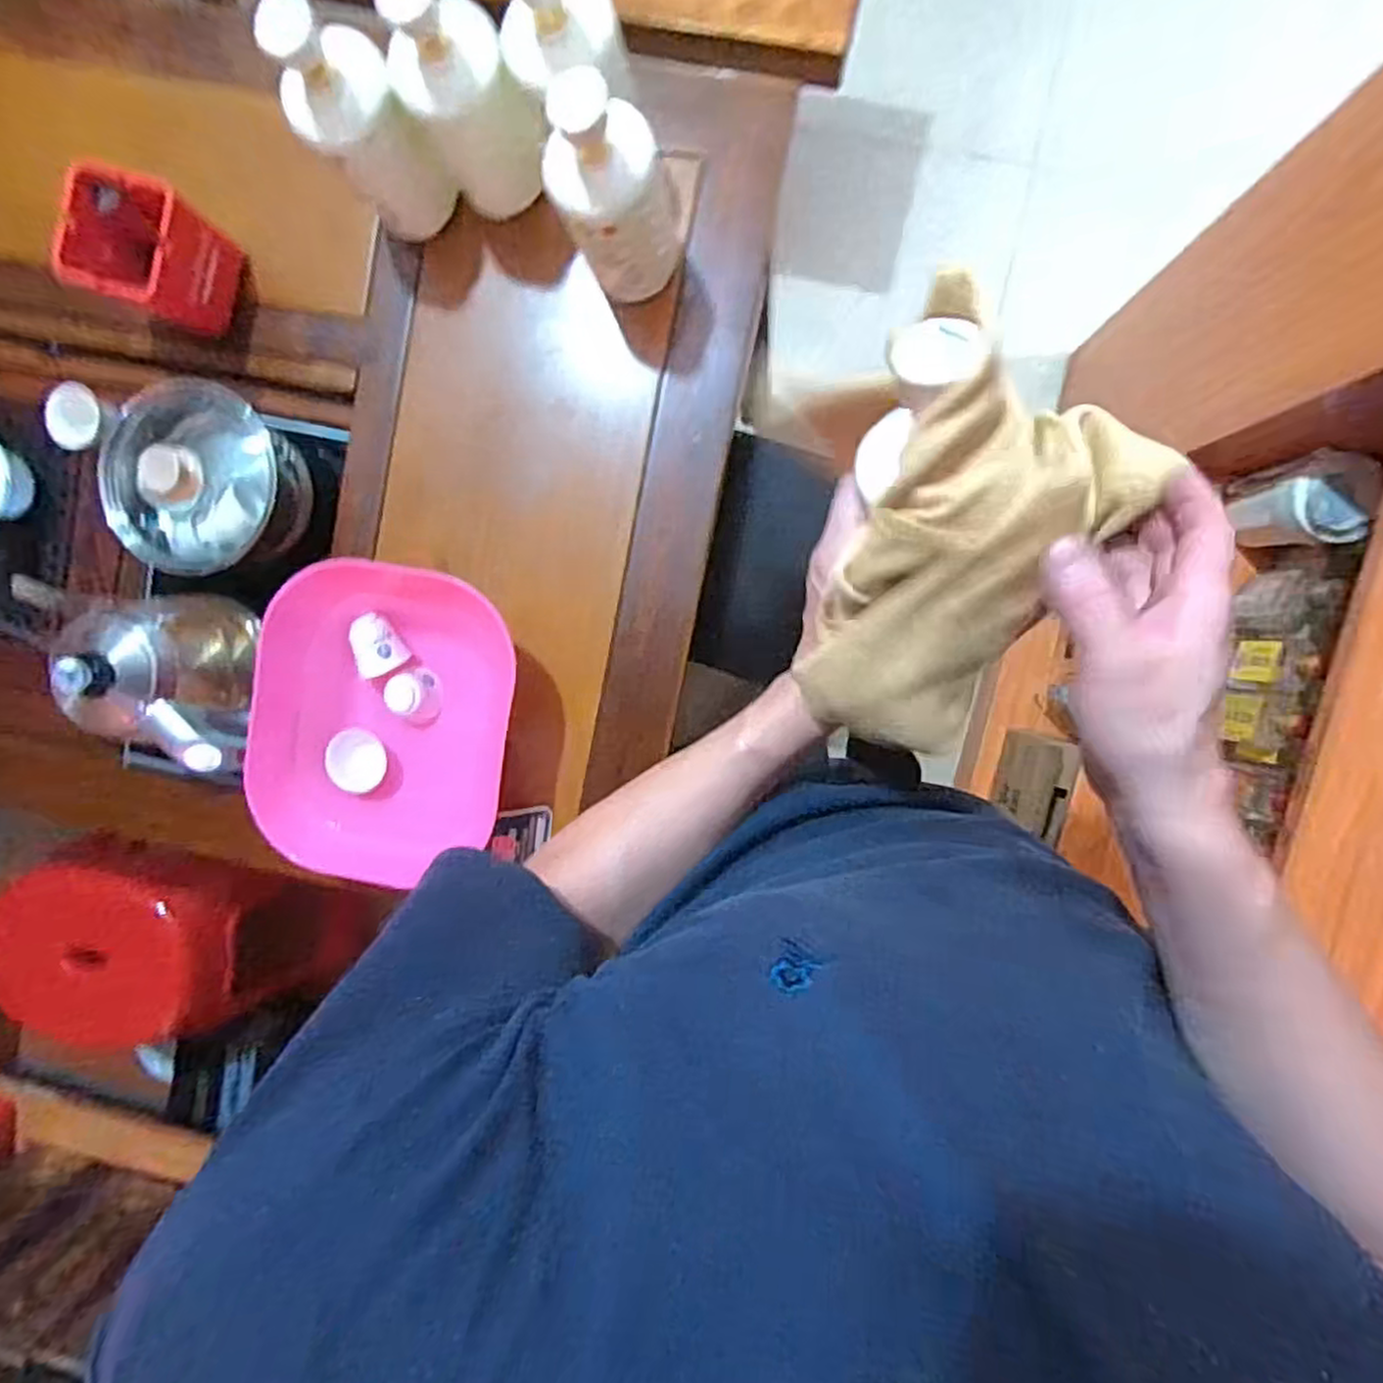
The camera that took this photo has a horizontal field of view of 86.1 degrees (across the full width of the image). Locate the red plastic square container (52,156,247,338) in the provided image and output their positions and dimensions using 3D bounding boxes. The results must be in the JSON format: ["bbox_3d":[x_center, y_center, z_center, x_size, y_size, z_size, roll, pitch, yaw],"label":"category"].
[{"bbox_3d":[-0.466,-0.376,0.638,0.098,0.102,0.095,21,96,4],"label":"red plastic square container"}]

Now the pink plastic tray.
[{"bbox_3d":[-0.264,0.028,0.656,0.210,0.078,0.272,13,95,5],"label":"pink plastic tray"}]

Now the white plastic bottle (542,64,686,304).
[{"bbox_3d":[-0.055,-0.373,0.558,0.084,0.187,0.068,-24,91,7],"label":"white plastic bottle"}]

